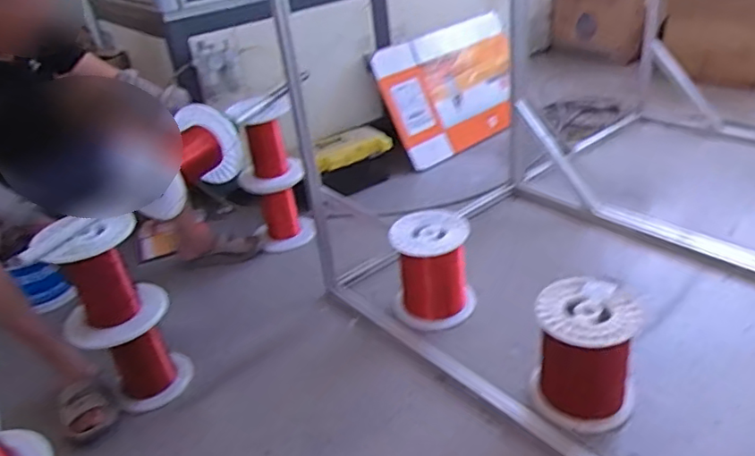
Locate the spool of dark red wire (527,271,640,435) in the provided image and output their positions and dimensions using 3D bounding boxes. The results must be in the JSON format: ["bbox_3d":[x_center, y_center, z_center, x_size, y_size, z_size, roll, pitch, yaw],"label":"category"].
[{"bbox_3d":[0.429,0.259,1.209,0.198,0.247,0.182,-5,30,3],"label":"spool of dark red wire"}]

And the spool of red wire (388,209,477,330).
[{"bbox_3d":[0.147,0.110,1.572,0.212,0.248,0.200,-3,30,5],"label":"spool of red wire"}]

